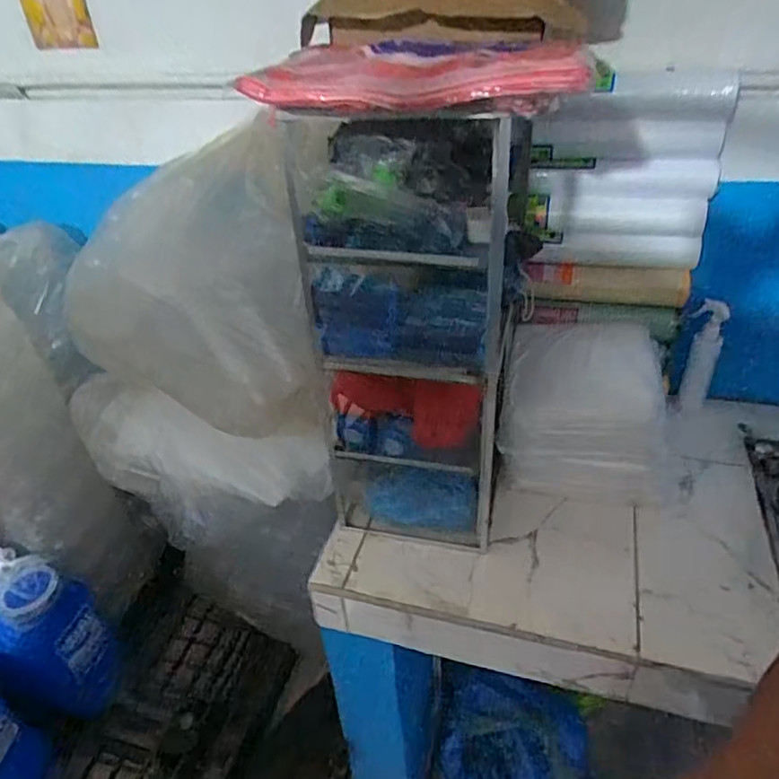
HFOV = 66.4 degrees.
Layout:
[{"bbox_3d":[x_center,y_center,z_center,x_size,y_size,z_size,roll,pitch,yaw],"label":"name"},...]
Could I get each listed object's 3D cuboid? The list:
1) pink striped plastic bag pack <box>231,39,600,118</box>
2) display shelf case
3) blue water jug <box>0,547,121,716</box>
[{"bbox_3d":[0.026,-0.311,0.582,0.331,0.042,0.189,7,37,15],"label":"pink striped plastic bag pack"},{"bbox_3d":[0.037,-0.056,0.819,0.240,0.578,0.166,4,37,10],"label":"display shelf case"},{"bbox_3d":[-0.853,0.583,1.429,0.338,0.429,0.200,9,38,16],"label":"blue water jug"}]

